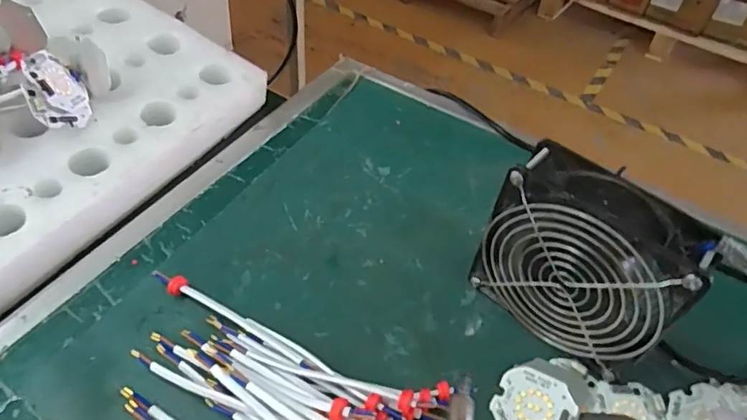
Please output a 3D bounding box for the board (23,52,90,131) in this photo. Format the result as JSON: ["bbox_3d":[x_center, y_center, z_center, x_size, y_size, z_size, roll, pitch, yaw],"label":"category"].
[{"bbox_3d":[-0.237,-0.090,0.404,0.012,0.049,0.055,-14,83,24],"label":"board"}]

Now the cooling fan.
[{"bbox_3d":[0.130,0.034,0.341,0.115,0.121,0.045,35,53,23],"label":"cooling fan"}]

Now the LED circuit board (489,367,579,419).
[{"bbox_3d":[0.099,0.122,0.330,0.047,0.009,0.046,25,49,16],"label":"LED circuit board"}]

